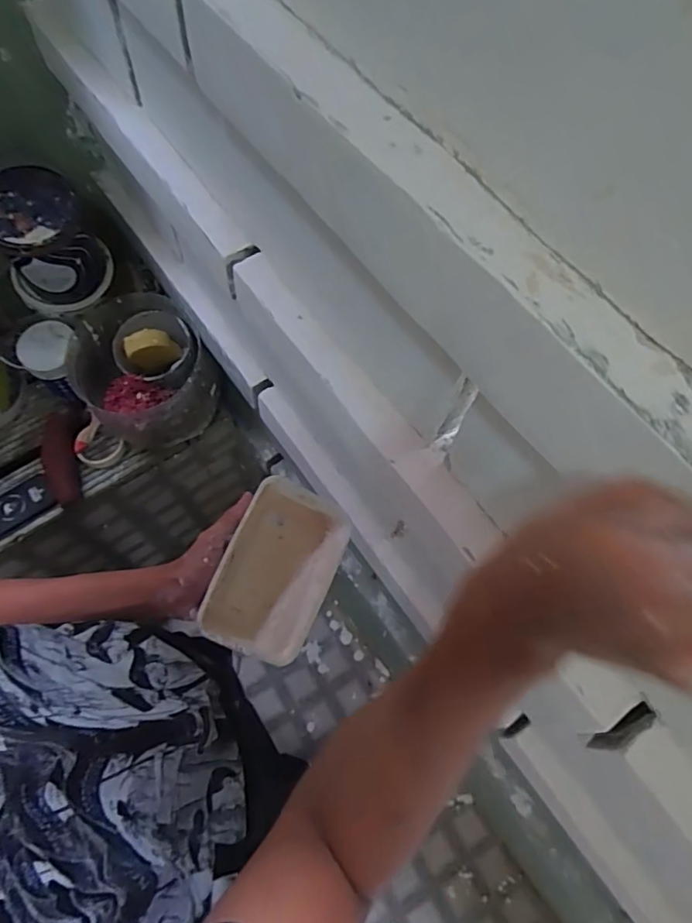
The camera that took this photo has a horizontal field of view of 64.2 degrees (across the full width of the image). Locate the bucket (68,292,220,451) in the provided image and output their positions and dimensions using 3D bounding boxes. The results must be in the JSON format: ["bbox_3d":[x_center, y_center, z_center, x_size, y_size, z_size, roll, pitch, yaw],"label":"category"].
[{"bbox_3d":[-0.375,-0.157,1.041,0.224,0.199,0.231,1,66,-2],"label":"bucket"}]

